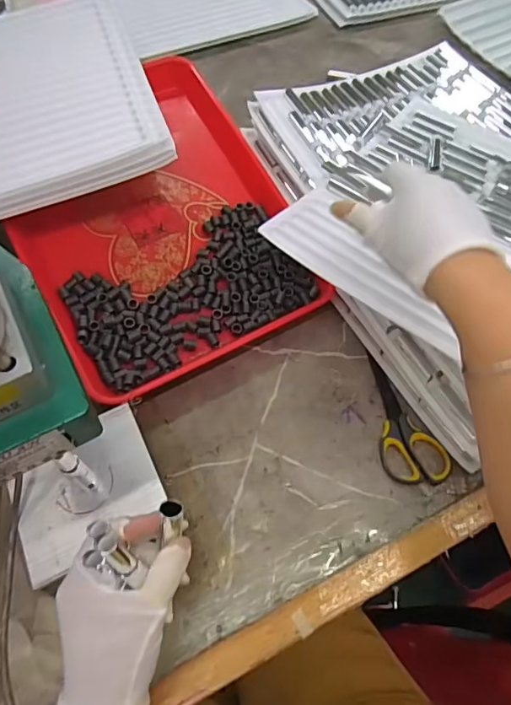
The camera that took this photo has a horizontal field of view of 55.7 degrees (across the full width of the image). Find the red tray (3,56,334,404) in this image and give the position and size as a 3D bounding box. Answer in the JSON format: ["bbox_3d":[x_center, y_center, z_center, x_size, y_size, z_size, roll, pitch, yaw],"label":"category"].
[{"bbox_3d":[-0.124,-0.160,0.578,0.306,0.053,0.390,-28,75,-15],"label":"red tray"}]

